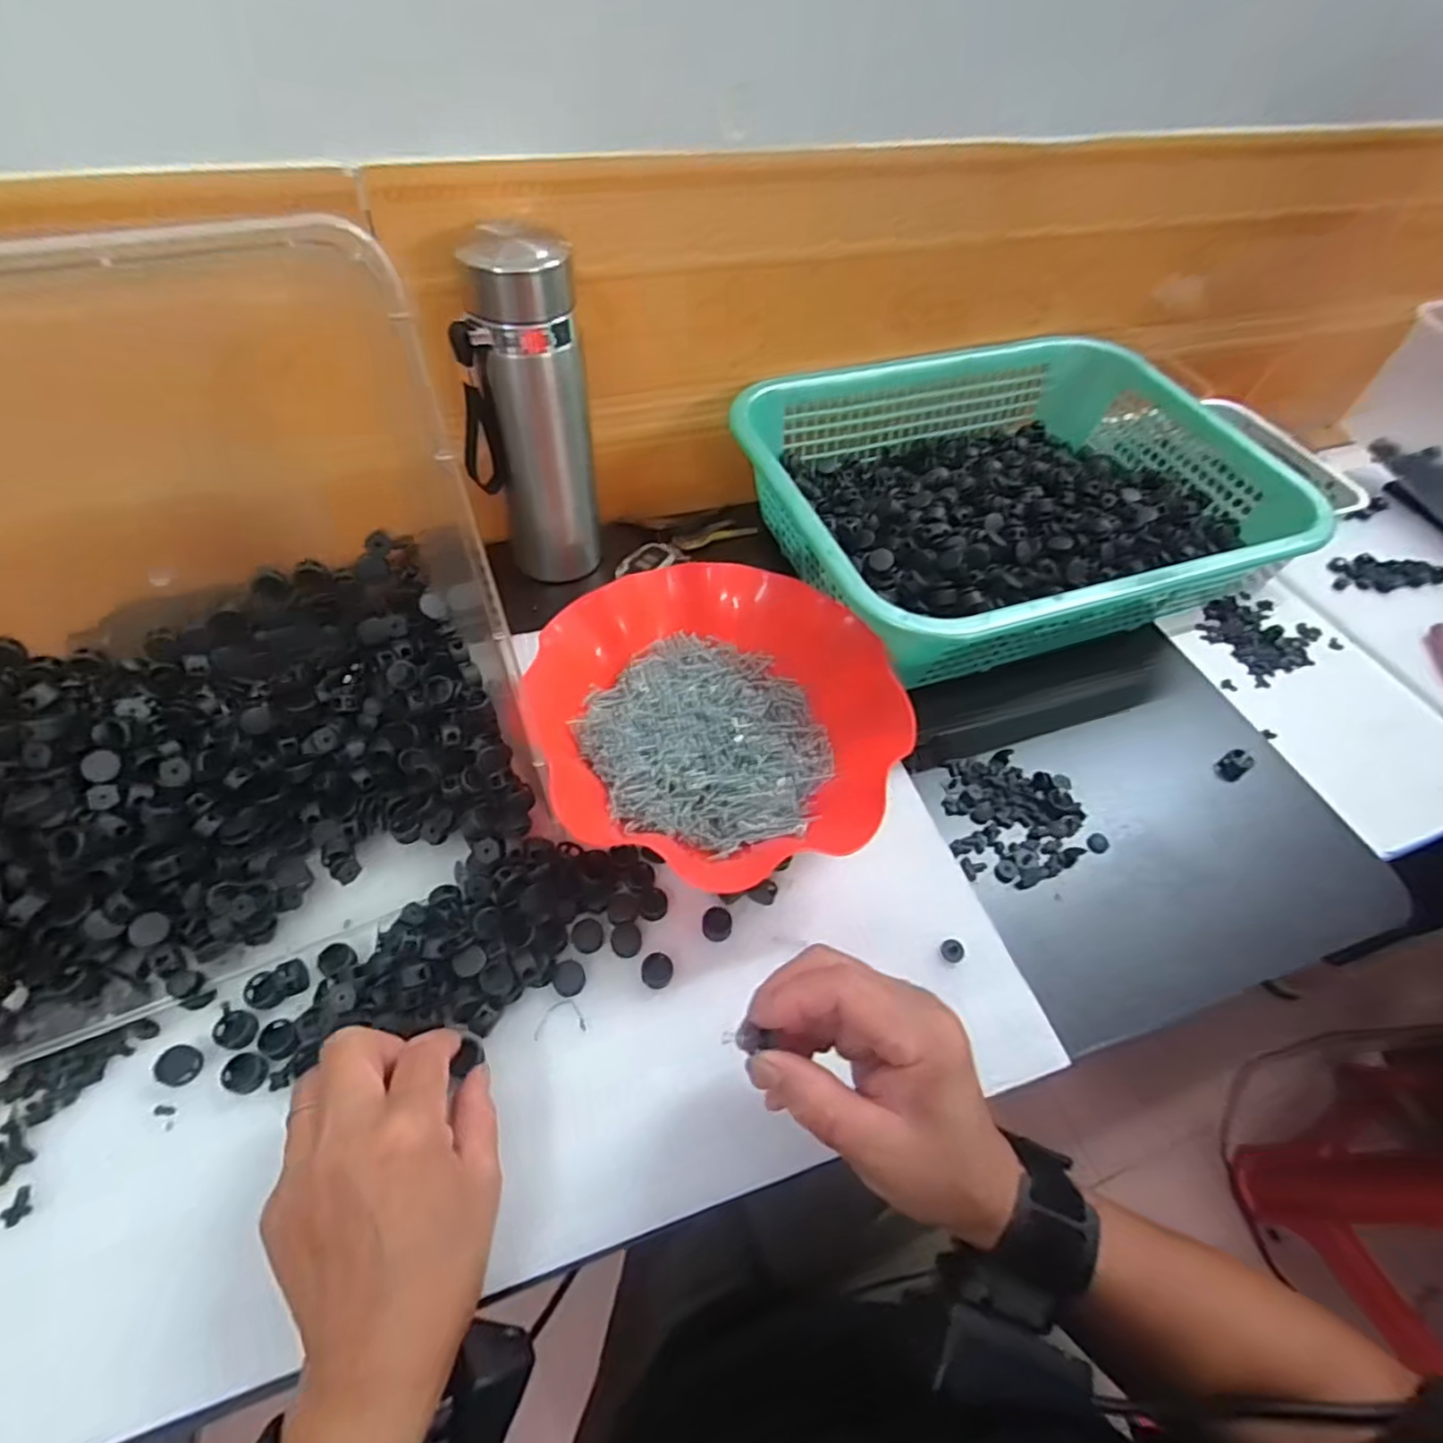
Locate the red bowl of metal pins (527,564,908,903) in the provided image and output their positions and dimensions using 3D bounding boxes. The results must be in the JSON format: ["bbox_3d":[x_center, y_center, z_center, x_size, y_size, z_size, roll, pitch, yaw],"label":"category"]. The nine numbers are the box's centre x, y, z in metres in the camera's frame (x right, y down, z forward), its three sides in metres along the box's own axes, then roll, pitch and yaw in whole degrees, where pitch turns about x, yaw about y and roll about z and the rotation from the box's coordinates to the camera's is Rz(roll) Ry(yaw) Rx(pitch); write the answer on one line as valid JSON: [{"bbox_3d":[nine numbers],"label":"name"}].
[{"bbox_3d":[-0.006,-0.004,0.426,0.206,0.065,0.206,3,55,-4],"label":"red bowl of metal pins"}]

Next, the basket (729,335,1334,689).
[{"bbox_3d":[0.226,-0.180,0.544,0.385,0.084,0.291,-15,58,-15],"label":"basket"}]

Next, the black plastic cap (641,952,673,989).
[{"bbox_3d":[-0.034,0.134,0.366,0.016,0.007,0.017,3,55,-4],"label":"black plastic cap"}]

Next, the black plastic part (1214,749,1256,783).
[{"bbox_3d":[0.359,0.030,0.475,0.023,0.010,0.018,-31,63,-24],"label":"black plastic part"}]

